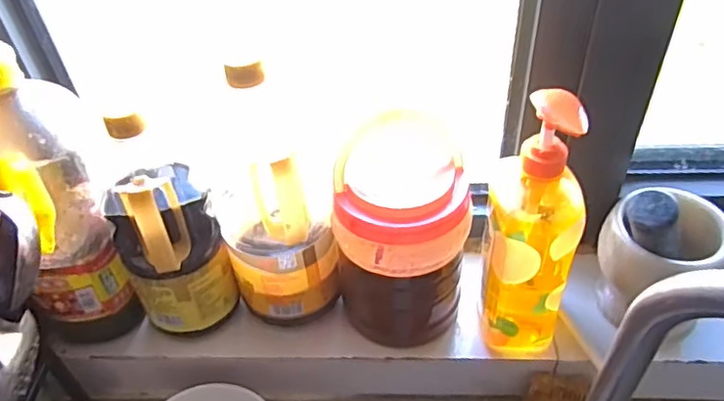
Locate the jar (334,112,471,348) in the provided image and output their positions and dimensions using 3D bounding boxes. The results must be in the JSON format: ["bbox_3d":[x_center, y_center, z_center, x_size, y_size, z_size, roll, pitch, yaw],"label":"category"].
[{"bbox_3d":[0.038,0.032,0.568,0.120,0.194,0.132,-2,44,3],"label":"jar"}]

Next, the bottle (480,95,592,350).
[{"bbox_3d":[0.145,0.036,0.511,0.077,0.261,0.069,9,45,14],"label":"bottle"}]

